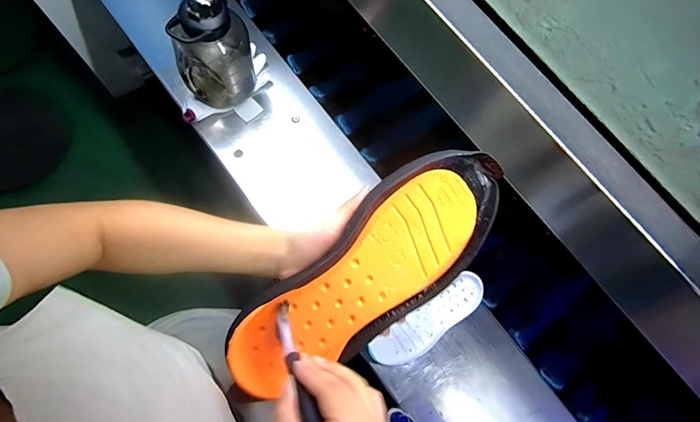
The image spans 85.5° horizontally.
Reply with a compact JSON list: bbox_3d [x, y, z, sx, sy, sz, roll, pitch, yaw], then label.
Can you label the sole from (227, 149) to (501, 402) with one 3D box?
[{"bbox_3d":[0.018,0.059,0.370,0.297,0.042,0.106,-40,98,2],"label":"sole"}]

